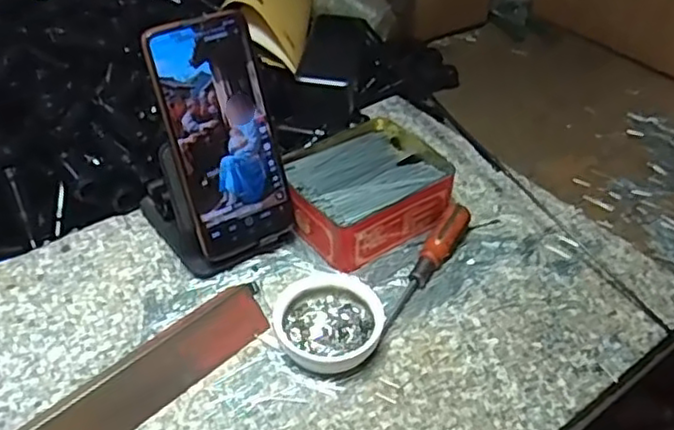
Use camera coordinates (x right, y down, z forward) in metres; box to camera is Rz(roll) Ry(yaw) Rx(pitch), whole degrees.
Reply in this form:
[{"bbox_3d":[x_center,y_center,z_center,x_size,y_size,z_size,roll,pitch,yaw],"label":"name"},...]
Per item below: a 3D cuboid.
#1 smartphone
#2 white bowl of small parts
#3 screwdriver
[{"bbox_3d":[-0.080,-0.054,0.485,0.078,0.167,0.008,-26,23,-30],"label":"smartphone"},{"bbox_3d":[-0.006,0.074,0.461,0.070,0.028,0.071,0,42,0],"label":"white bowl of small parts"},{"bbox_3d":[0.063,0.040,0.501,0.019,0.025,0.132,24,57,23],"label":"screwdriver"}]

